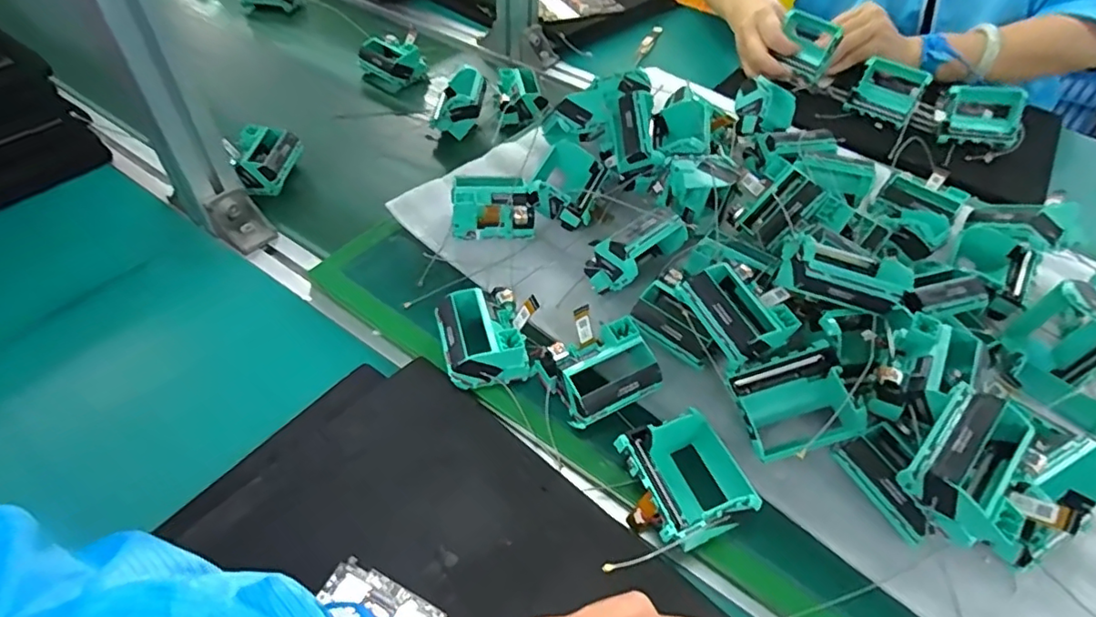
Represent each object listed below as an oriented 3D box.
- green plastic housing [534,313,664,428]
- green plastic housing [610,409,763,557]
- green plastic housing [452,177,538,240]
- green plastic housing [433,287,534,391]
[{"bbox_3d":[0.036,0.046,0.398,0.066,0.041,0.055,-18,54,-17],"label":"green plastic housing"},{"bbox_3d":[0.085,0.103,0.350,0.065,0.044,0.078,-14,53,-15],"label":"green plastic housing"},{"bbox_3d":[-0.047,-0.089,0.502,0.073,0.033,0.053,-2,51,-6],"label":"green plastic housing"},{"bbox_3d":[-0.048,0.019,0.412,0.055,0.046,0.065,-12,53,-13],"label":"green plastic housing"}]

